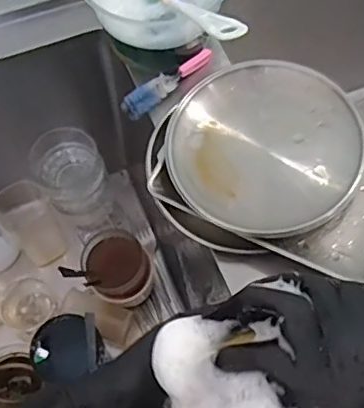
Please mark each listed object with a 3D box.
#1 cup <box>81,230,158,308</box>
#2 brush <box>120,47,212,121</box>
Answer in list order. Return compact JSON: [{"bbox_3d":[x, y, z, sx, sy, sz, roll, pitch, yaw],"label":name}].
[{"bbox_3d":[-0.081,0.088,0.734,0.079,0.098,0.079,0,64,0],"label":"cup"},{"bbox_3d":[-0.014,-0.120,0.555,0.100,0.023,0.021,-36,67,-16],"label":"brush"}]

